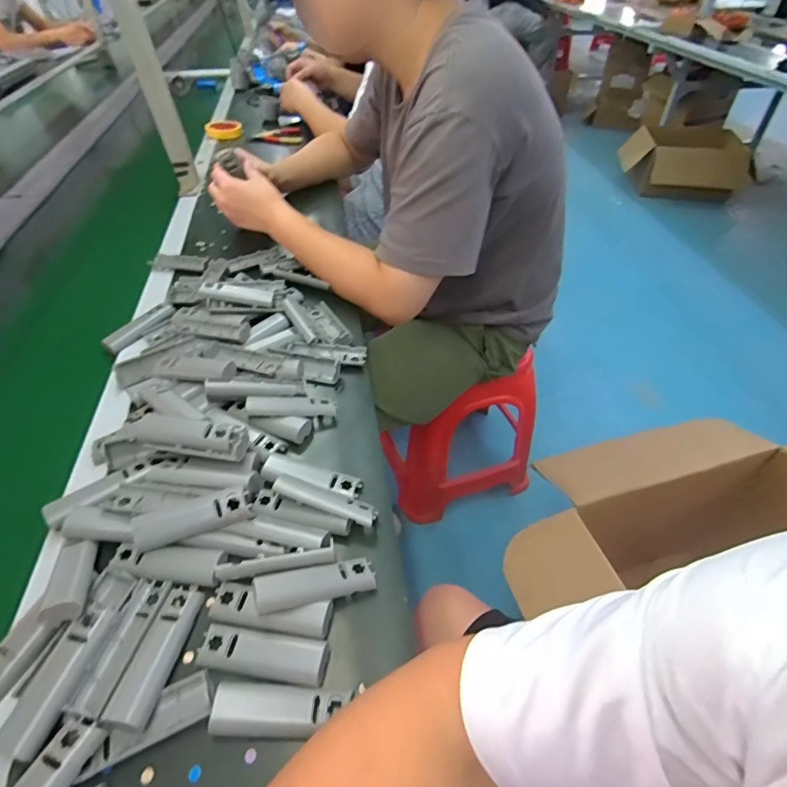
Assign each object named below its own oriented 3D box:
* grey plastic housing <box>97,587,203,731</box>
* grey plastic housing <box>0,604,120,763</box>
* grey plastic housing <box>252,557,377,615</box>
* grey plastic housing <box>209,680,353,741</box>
[{"bbox_3d":[-0.185,0.202,0.372,0.032,0.016,0.101,6,45,7],"label":"grey plastic housing"},{"bbox_3d":[-0.251,0.214,0.360,0.035,0.019,0.100,13,46,13],"label":"grey plastic housing"},{"bbox_3d":[-0.067,0.162,0.404,0.098,0.017,0.028,-12,46,-11],"label":"grey plastic housing"},{"bbox_3d":[-0.084,0.236,0.349,0.093,0.023,0.033,2,45,3],"label":"grey plastic housing"}]

